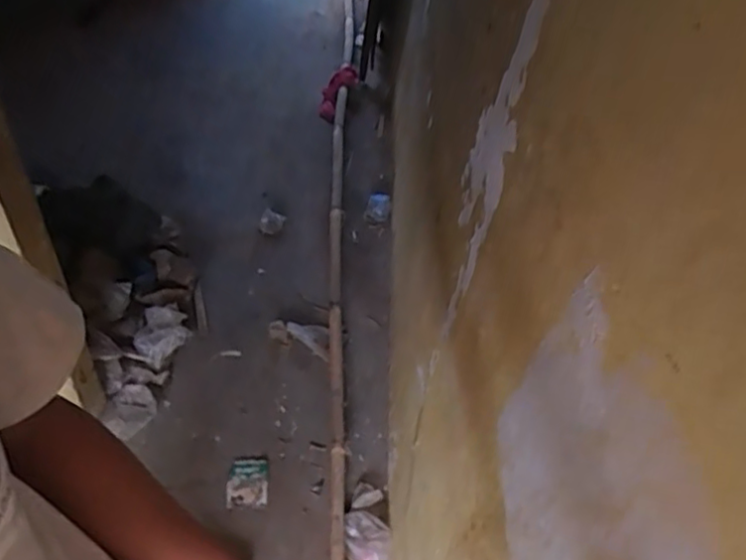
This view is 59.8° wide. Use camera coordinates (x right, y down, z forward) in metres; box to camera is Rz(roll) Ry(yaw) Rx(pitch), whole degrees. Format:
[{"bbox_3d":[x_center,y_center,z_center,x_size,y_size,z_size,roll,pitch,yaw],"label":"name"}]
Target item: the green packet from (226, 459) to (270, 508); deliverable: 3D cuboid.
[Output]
[{"bbox_3d":[-0.305,0.493,1.574,0.097,0.008,0.116,2,50,-10],"label":"green packet"}]

